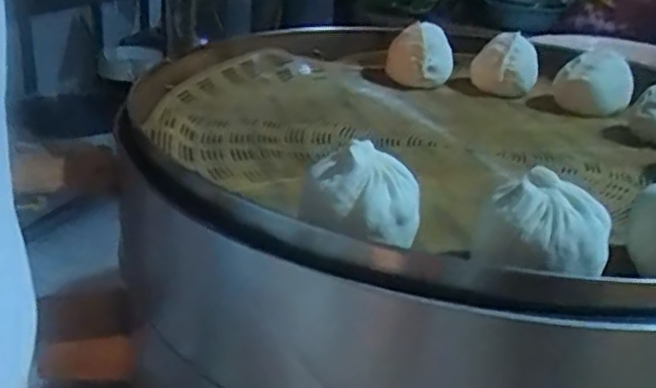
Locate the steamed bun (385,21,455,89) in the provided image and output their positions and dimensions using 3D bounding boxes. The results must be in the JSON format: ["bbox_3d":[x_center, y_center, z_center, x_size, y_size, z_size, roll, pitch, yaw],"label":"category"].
[{"bbox_3d":[0.091,-0.137,0.684,0.065,0.053,0.054,7,24,5],"label":"steamed bun"}]

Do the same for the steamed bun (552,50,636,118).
[{"bbox_3d":[0.253,-0.106,0.656,0.076,0.048,0.074,14,26,19],"label":"steamed bun"}]

